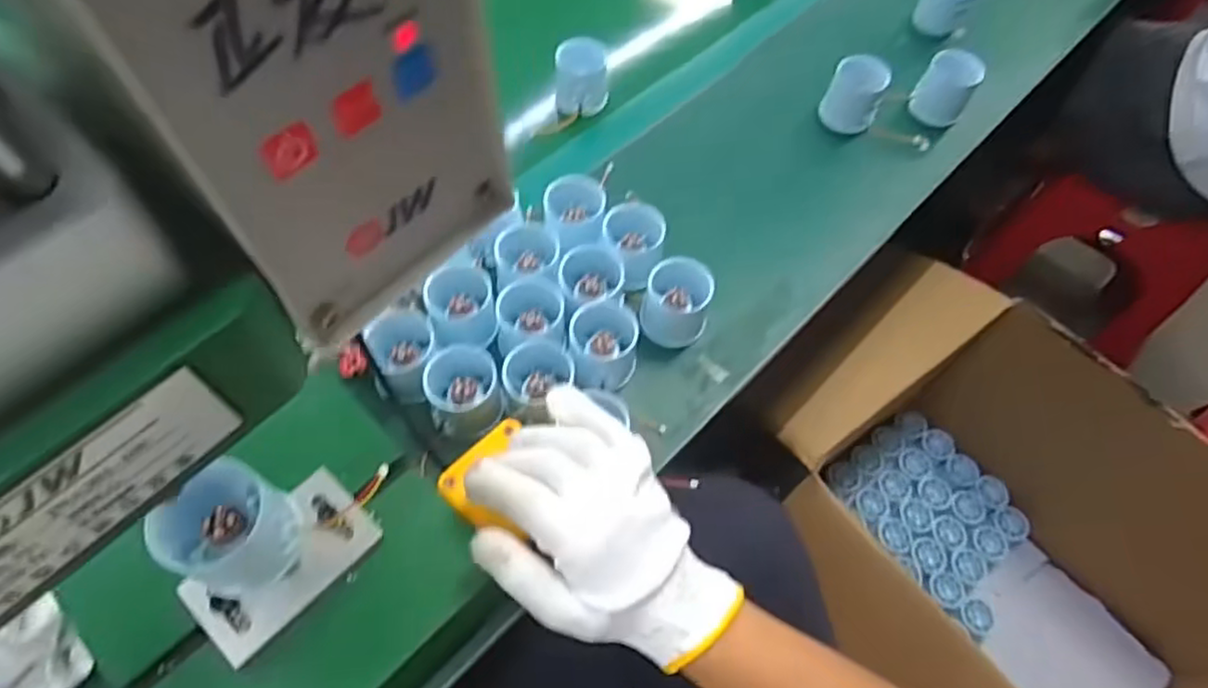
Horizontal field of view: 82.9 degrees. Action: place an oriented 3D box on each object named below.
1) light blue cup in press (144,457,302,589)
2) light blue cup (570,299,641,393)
[{"bbox_3d":[-0.179,0.089,0.329,0.048,0.047,0.050,14,61,6],"label":"light blue cup in press"},{"bbox_3d":[0.000,0.001,0.529,0.053,0.047,0.058,-5,60,-5],"label":"light blue cup"}]

